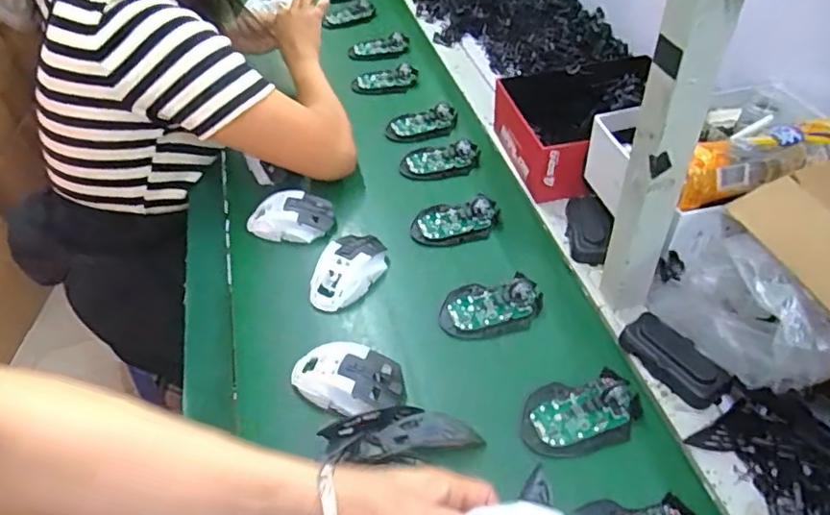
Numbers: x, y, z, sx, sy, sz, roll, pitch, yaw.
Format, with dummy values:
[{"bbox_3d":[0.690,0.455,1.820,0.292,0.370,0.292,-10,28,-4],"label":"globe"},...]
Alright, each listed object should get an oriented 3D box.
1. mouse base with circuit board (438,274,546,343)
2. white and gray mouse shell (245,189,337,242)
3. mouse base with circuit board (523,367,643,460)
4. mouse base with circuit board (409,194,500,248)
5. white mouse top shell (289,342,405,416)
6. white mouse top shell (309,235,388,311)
[{"bbox_3d":[0.084,0.055,0.647,0.113,0.017,0.069,-12,45,-2],"label":"mouse base with circuit board"},{"bbox_3d":[-0.167,-0.054,0.778,0.112,0.030,0.068,5,47,14],"label":"white and gray mouse shell"},{"bbox_3d":[0.160,0.149,0.558,0.112,0.018,0.074,-11,45,-2],"label":"mouse base with circuit board"},{"bbox_3d":[0.052,-0.050,0.755,0.114,0.023,0.064,-7,45,2],"label":"mouse base with circuit board"},{"bbox_3d":[-0.069,0.126,0.591,0.119,0.036,0.069,5,47,14],"label":"white mouse top shell"},{"bbox_3d":[-0.081,0.013,0.699,0.062,0.035,0.111,24,54,28],"label":"white mouse top shell"}]

